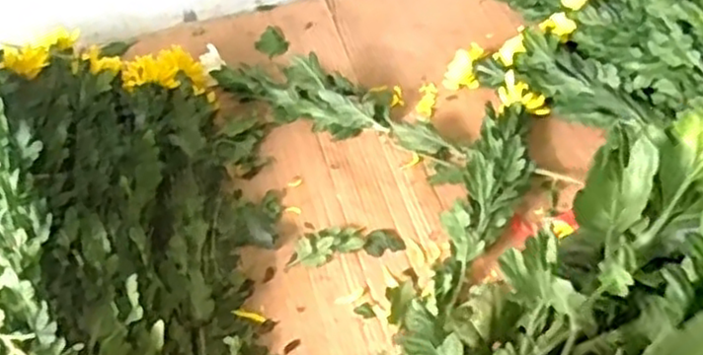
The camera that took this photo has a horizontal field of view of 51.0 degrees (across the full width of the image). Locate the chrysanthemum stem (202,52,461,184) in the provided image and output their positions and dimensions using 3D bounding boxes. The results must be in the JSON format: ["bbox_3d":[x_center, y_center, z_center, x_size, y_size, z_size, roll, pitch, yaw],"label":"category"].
[{"bbox_3d":[-0.011,-0.116,1.078,0.403,0.069,0.112,23,57,23],"label":"chrysanthemum stem"}]

